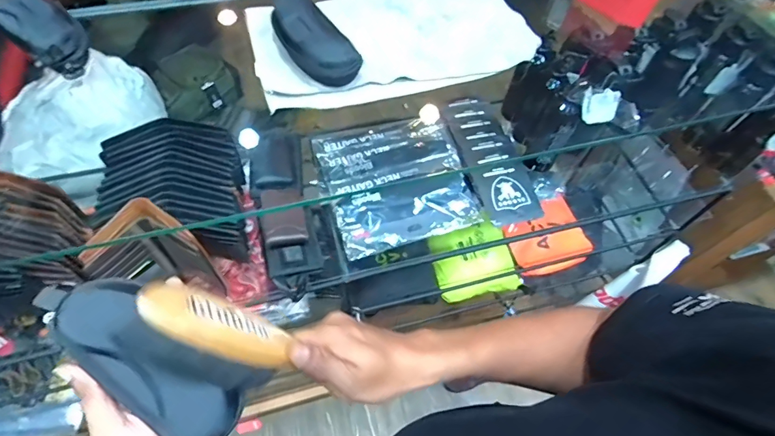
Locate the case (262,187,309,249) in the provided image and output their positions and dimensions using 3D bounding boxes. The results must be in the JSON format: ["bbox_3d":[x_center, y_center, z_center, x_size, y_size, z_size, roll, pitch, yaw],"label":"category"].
[{"bbox_3d":[-0.180,-0.002,0.747,0.071,0.033,0.119,-13,61,-11],"label":"case"}]

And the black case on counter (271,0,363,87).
[{"bbox_3d":[-0.098,-0.223,0.542,0.067,0.050,0.140,-33,67,-21],"label":"black case on counter"}]

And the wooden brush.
[{"bbox_3d":[-0.121,0.080,0.313,0.031,0.122,0.041,-18,50,37],"label":"wooden brush"}]

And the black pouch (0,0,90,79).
[{"bbox_3d":[-0.430,-0.233,0.530,0.156,0.041,0.070,37,64,17],"label":"black pouch"}]

